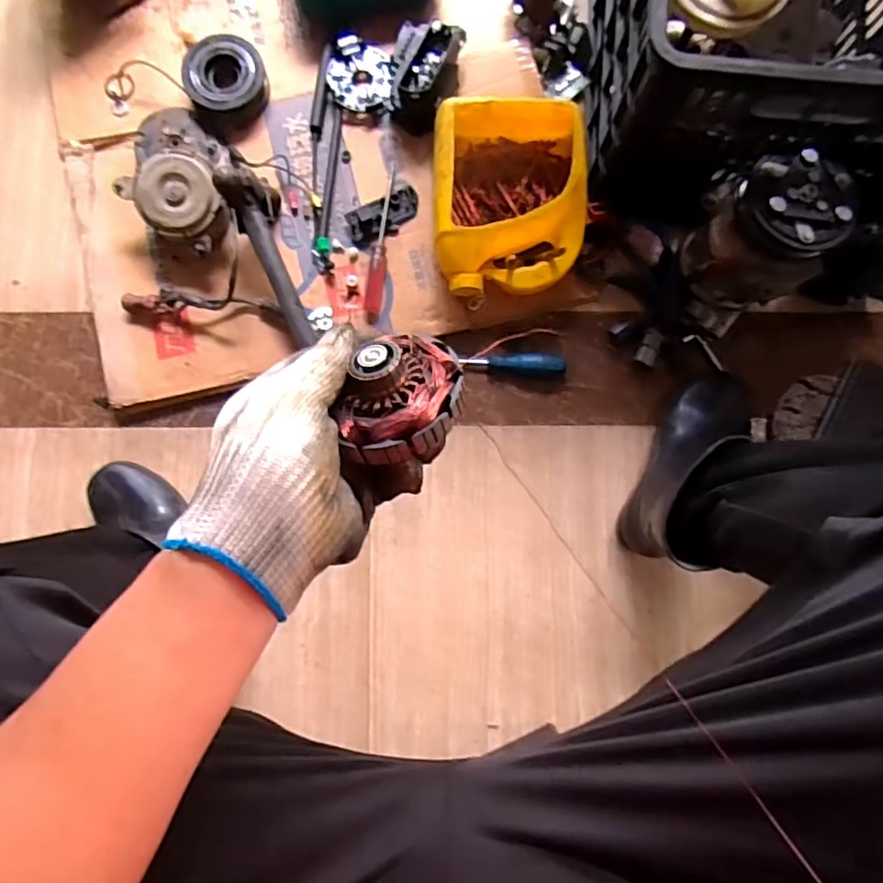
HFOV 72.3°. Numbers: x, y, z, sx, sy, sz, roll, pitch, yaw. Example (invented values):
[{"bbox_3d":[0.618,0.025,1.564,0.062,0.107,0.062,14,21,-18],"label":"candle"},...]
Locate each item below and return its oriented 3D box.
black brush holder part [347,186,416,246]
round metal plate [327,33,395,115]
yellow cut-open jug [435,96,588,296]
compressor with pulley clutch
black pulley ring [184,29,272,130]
[{"bbox_3d":[-0.073,-0.294,0.789,0.098,0.018,0.050,-28,84,-4],"label":"black brush holder part"},{"bbox_3d":[-0.108,-0.490,0.811,0.088,0.028,0.089,0,83,0],"label":"round metal plate"},{"bbox_3d":[0.081,-0.294,0.751,0.177,0.103,0.227,-1,83,0],"label":"yellow cut-open jug"},{"bbox_3d":[0.350,-0.229,0.687,0.122,0.175,0.145,-43,85,-5],"label":"compressor with pulley clutch"},{"bbox_3d":[-0.288,-0.486,0.814,0.102,0.035,0.121,-25,84,-3],"label":"black pulley ring"}]

